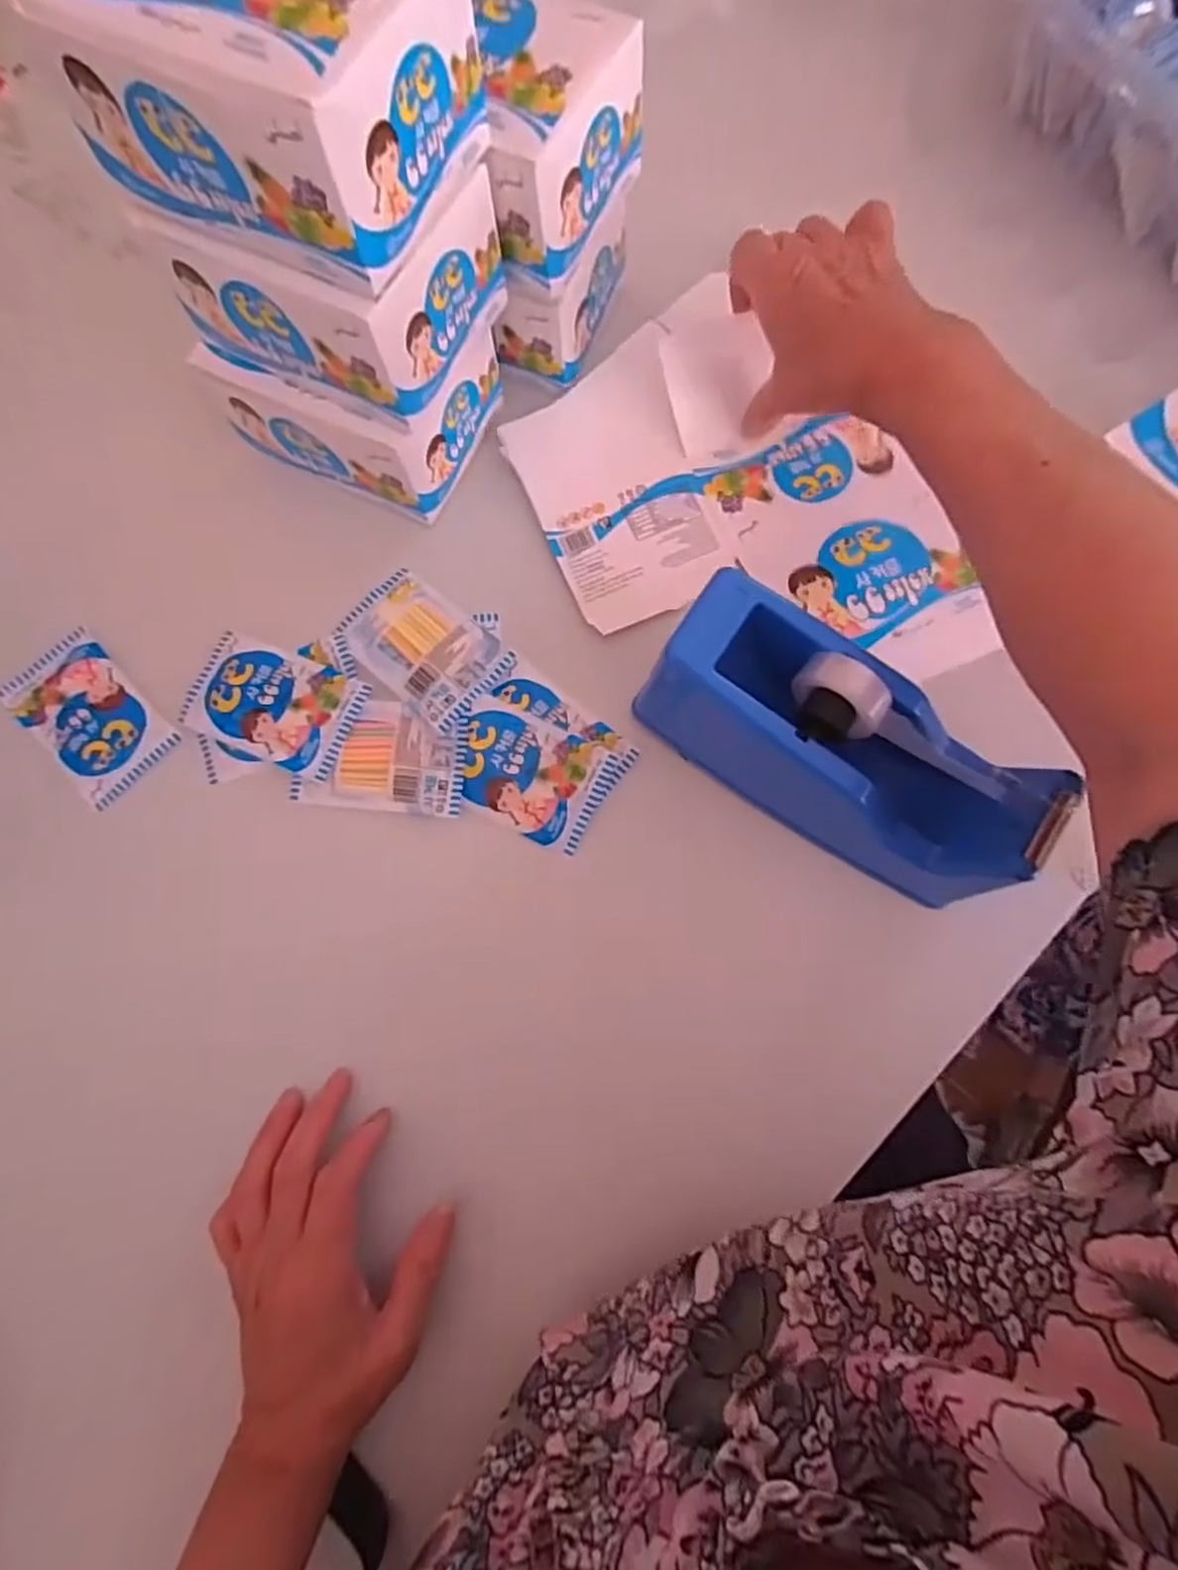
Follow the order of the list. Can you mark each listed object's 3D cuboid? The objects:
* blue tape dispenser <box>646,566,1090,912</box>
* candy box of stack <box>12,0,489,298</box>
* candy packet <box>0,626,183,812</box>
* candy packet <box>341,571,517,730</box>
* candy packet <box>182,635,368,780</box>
[{"bbox_3d":[0.125,-0.018,0.359,0.198,0.088,0.070,33,80,8],"label":"blue tape dispenser"},{"bbox_3d":[-0.130,-0.290,0.283,0.136,0.078,0.100,24,79,7],"label":"candy box of stack"},{"bbox_3d":[-0.301,-0.043,0.422,0.095,0.006,0.060,43,81,10],"label":"candy packet"},{"bbox_3d":[-0.099,-0.085,0.420,0.097,0.008,0.063,41,81,10],"label":"candy packet"},{"bbox_3d":[-0.187,-0.049,0.417,0.099,0.006,0.064,21,78,6],"label":"candy packet"}]

